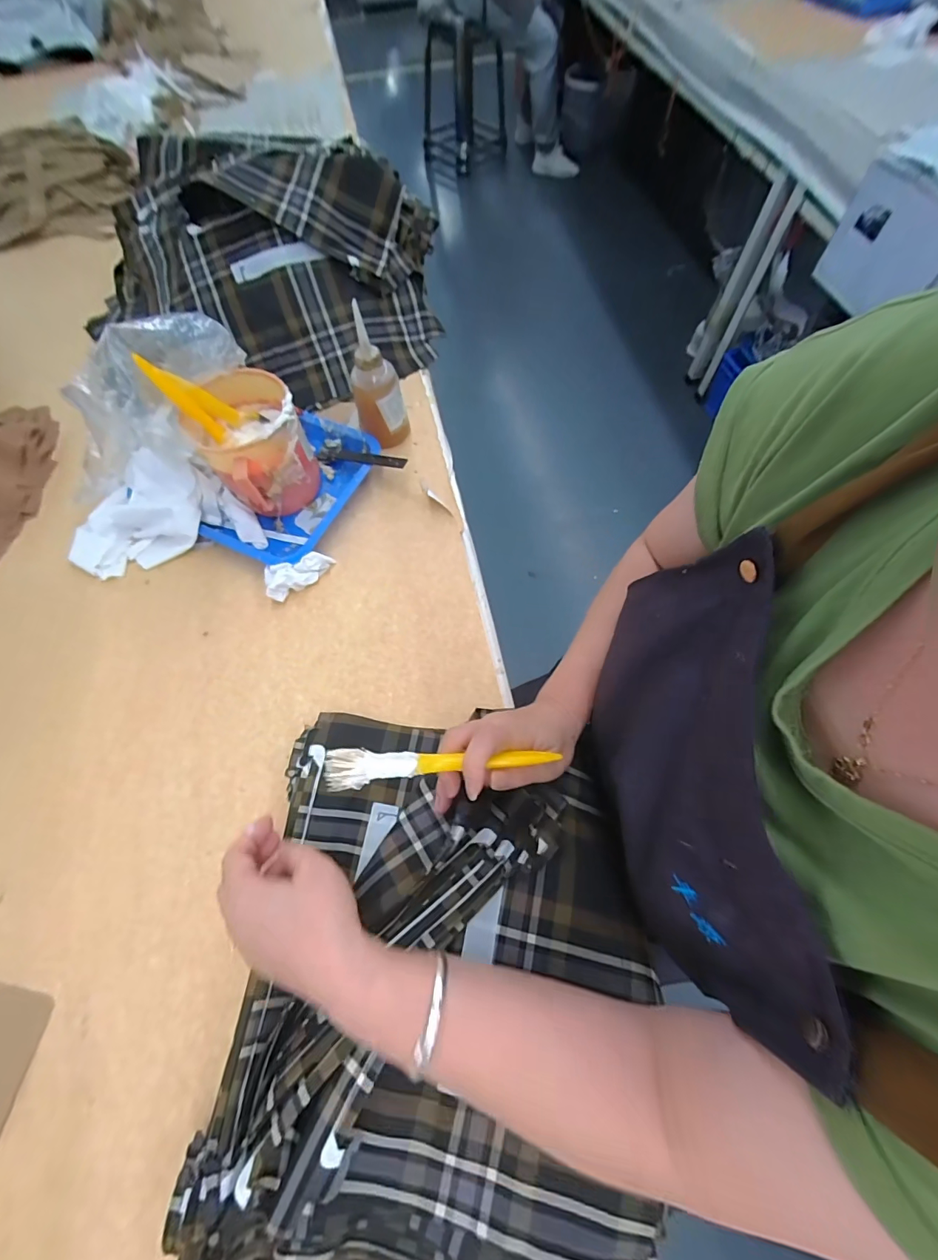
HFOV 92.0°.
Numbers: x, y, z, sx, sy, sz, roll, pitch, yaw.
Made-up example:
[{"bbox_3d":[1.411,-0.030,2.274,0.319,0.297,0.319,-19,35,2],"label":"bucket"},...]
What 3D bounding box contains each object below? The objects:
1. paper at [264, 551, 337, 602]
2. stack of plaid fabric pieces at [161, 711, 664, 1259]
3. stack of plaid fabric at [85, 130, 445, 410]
[{"bbox_3d":[-0.198,-0.064,0.535,0.078,0.032,0.034,-21,67,-7],"label":"paper"},{"bbox_3d":[-0.021,0.261,0.347,0.309,0.074,0.392,3,66,4],"label":"stack of plaid fabric pieces"},{"bbox_3d":[-0.319,-0.564,0.674,0.553,0.164,0.333,20,68,11],"label":"stack of plaid fabric"}]

